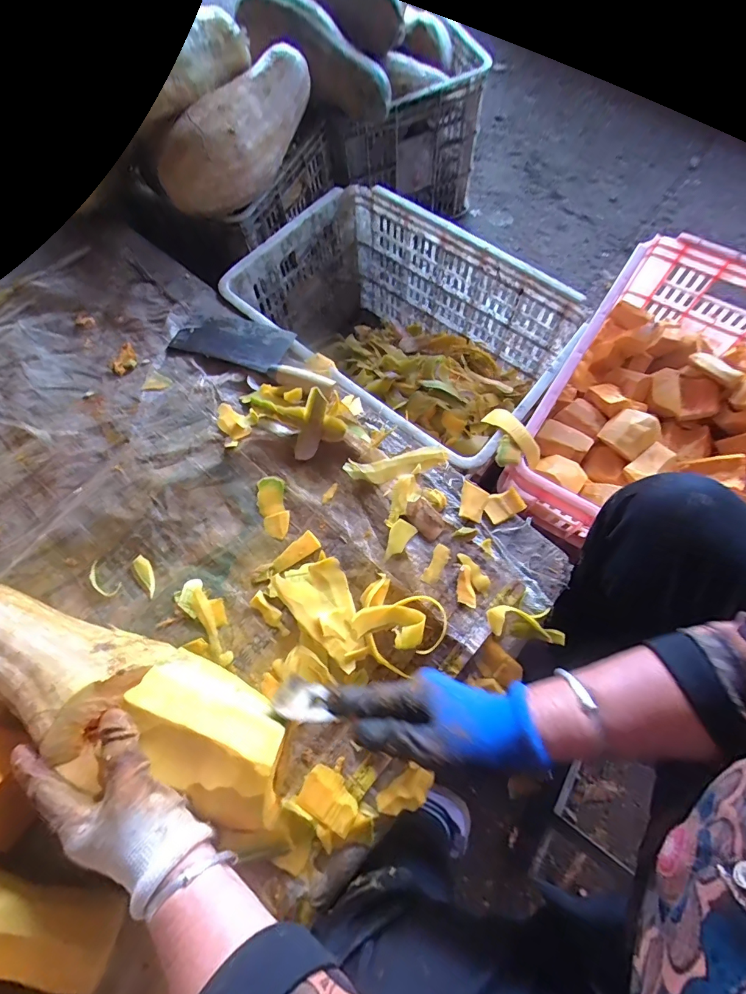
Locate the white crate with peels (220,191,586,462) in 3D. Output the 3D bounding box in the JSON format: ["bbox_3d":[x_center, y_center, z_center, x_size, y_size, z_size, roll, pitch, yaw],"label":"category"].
[{"bbox_3d":[0.047,-0.260,0.759,0.501,0.277,0.341,38,75,16],"label":"white crate with peels"}]

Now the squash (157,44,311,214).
[{"bbox_3d":[-0.222,-0.593,0.700,0.128,0.127,0.298,20,71,10],"label":"squash"}]

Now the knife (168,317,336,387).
[{"bbox_3d":[-0.168,-0.226,0.615,0.261,0.025,0.089,18,71,10],"label":"knife"}]

